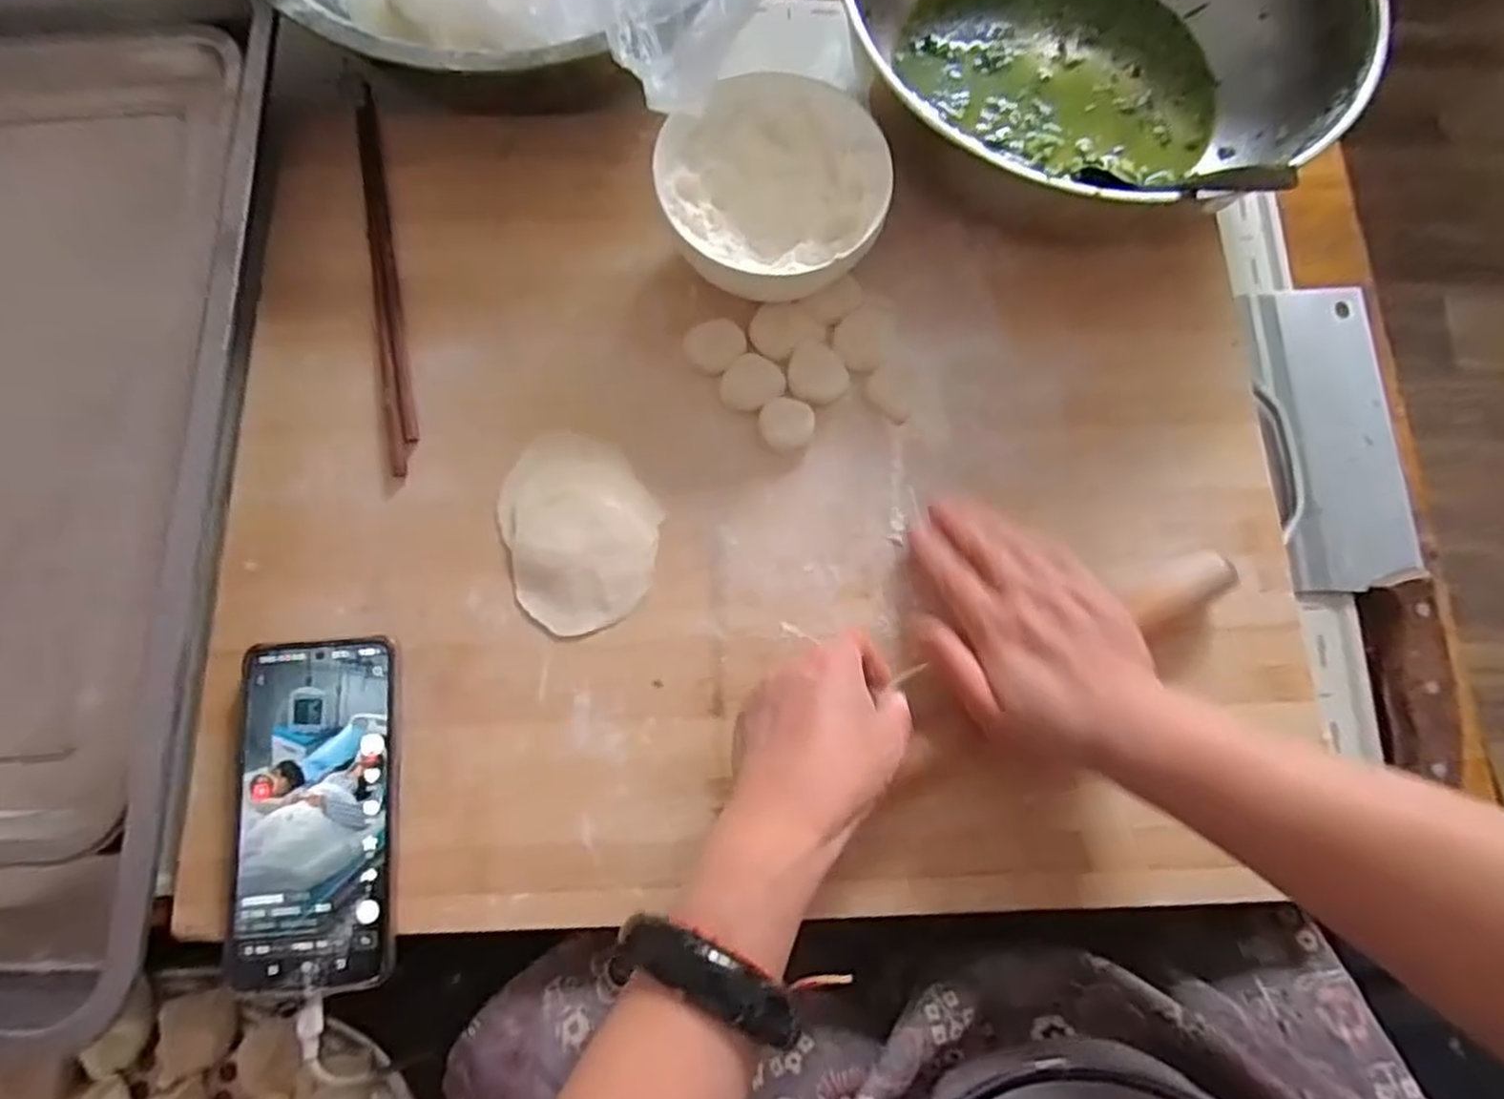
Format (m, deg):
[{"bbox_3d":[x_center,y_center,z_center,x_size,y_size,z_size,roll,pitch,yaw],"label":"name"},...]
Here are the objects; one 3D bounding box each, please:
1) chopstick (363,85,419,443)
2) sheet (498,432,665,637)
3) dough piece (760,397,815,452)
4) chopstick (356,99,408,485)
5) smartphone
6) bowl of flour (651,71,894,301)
[{"bbox_3d":[-0.219,-0.177,0.461,0.008,0.010,0.244,-13,78,-4],"label":"chopstick"},{"bbox_3d":[-0.093,-0.012,0.418,0.080,0.008,0.108,-16,78,-5],"label":"sheet"},{"bbox_3d":[0.021,-0.072,0.436,0.031,0.006,0.030,0,78,-1],"label":"dough piece"},{"bbox_3d":[-0.222,-0.161,0.457,0.008,0.010,0.249,-12,78,-4],"label":"chopstick"},{"bbox_3d":[-0.214,0.128,0.378,0.077,0.013,0.162,-5,78,-3],"label":"smartphone"},{"bbox_3d":[0.010,-0.207,0.441,0.121,0.058,0.136,-16,78,-5],"label":"bowl of flour"}]

